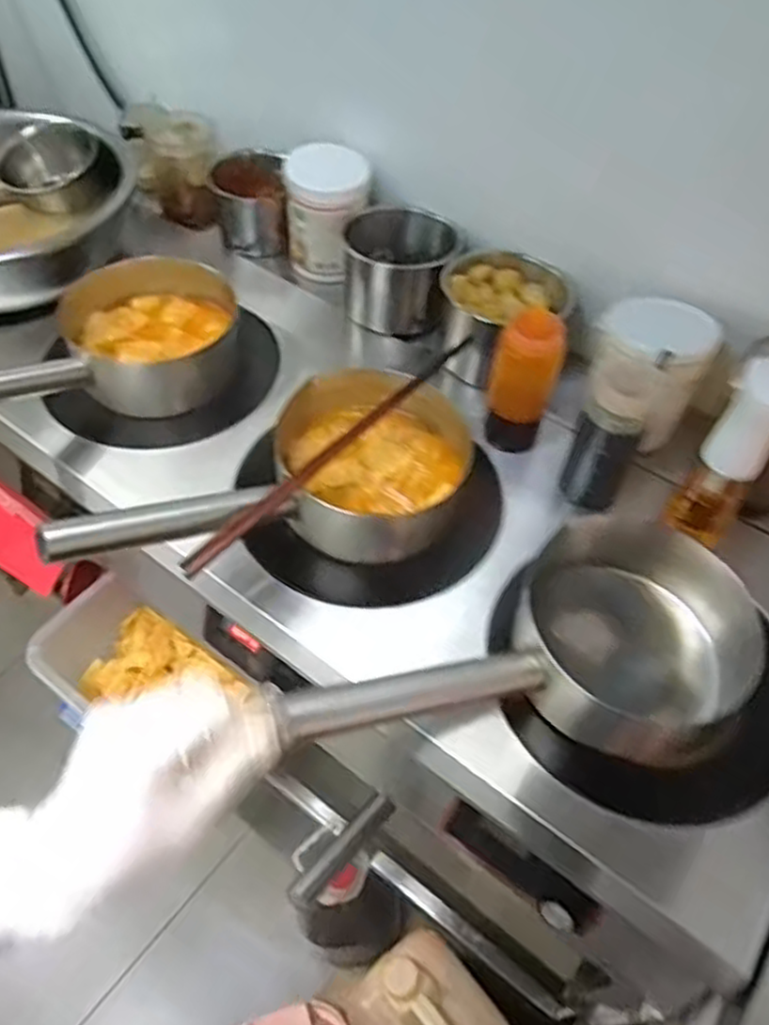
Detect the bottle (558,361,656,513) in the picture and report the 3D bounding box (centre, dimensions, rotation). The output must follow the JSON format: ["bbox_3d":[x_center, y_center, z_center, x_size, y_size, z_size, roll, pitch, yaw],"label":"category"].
[{"bbox_3d":[0.231,-0.068,0.758,0.072,0.186,0.050,27,56,17],"label":"bottle"}]

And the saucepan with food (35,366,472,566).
[{"bbox_3d":[-0.101,-0.018,0.712,0.400,0.146,0.196,-31,60,-23],"label":"saucepan with food"}]

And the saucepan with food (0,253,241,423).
[{"bbox_3d":[-0.348,-0.159,0.829,0.204,0.123,0.437,31,44,20],"label":"saucepan with food"}]

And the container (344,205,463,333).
[{"bbox_3d":[0.020,-0.321,0.967,0.139,0.126,0.116,10,53,5],"label":"container"}]

